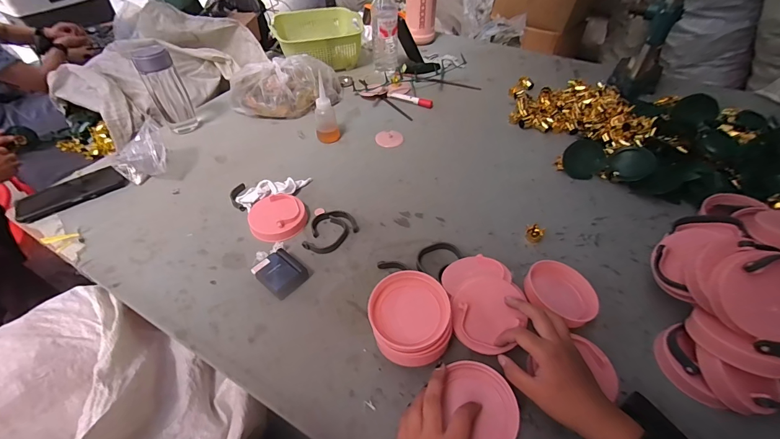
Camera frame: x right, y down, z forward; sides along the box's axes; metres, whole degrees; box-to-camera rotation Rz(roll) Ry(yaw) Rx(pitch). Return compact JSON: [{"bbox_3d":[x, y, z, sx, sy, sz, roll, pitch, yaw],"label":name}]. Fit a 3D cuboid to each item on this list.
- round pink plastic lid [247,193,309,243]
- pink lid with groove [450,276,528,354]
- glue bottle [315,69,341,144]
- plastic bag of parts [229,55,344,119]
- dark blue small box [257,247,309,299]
[{"bbox_3d":[-0.193,-0.003,0.603,0.093,0.023,0.094,0,47,0],"label":"round pink plastic lid"},{"bbox_3d":[0.122,0.117,0.440,0.086,0.020,0.093,-1,71,2],"label":"pink lid with groove"},{"bbox_3d":[-0.137,-0.229,0.736,0.050,0.138,0.041,-12,48,-10],"label":"glue bottle"},{"bbox_3d":[-0.251,-0.317,0.844,0.264,0.094,0.113,-9,47,-7],"label":"plastic bag of parts"},{"bbox_3d":[-0.161,0.081,0.521,0.063,0.027,0.058,31,54,26],"label":"dark blue small box"}]

